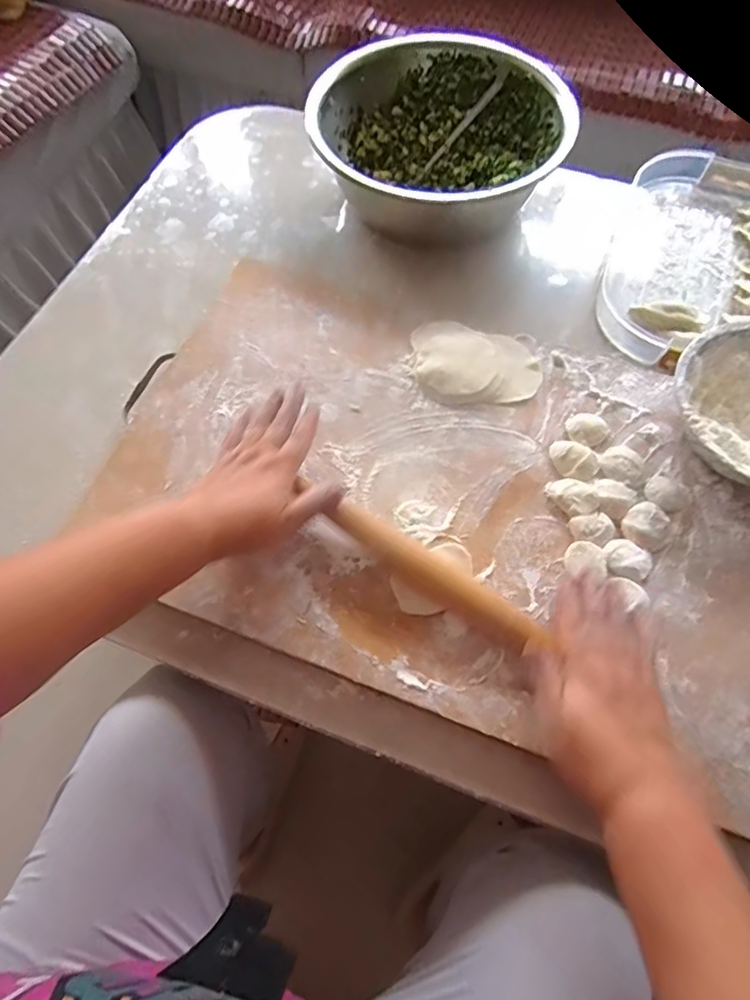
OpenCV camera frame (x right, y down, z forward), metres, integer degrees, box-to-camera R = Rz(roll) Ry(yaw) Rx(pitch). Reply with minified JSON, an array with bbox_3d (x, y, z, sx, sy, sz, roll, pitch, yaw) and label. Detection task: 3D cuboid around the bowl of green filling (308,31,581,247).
[{"bbox_3d":[0.072,-0.417,0.607,0.273,0.095,0.231,4,65,4],"label":"bowl of green filling"}]

